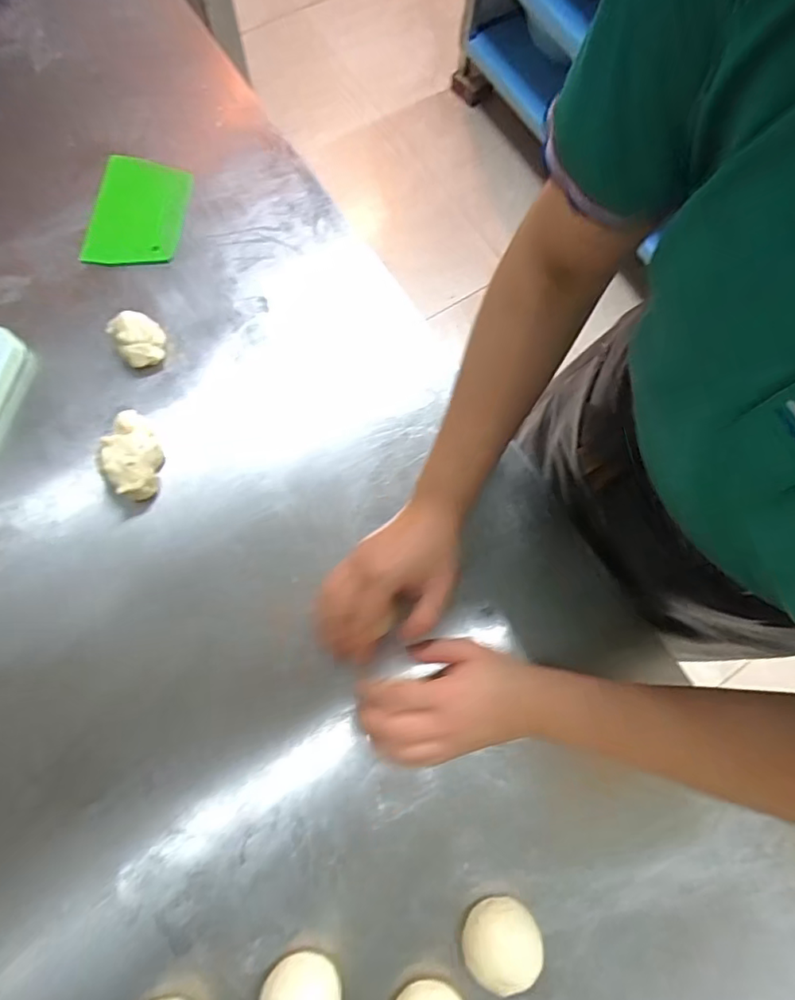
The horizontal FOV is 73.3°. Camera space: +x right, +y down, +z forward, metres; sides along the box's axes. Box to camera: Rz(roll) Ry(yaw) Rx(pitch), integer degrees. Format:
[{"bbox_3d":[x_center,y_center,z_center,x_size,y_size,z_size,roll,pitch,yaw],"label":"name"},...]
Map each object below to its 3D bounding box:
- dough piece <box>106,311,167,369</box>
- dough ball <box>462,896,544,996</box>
[{"bbox_3d":[-0.247,-0.154,0.511,0.043,0.032,0.045,-28,77,-8],"label":"dough piece"},{"bbox_3d":[0.078,0.332,0.401,0.056,0.034,0.052,0,75,-1],"label":"dough ball"}]

